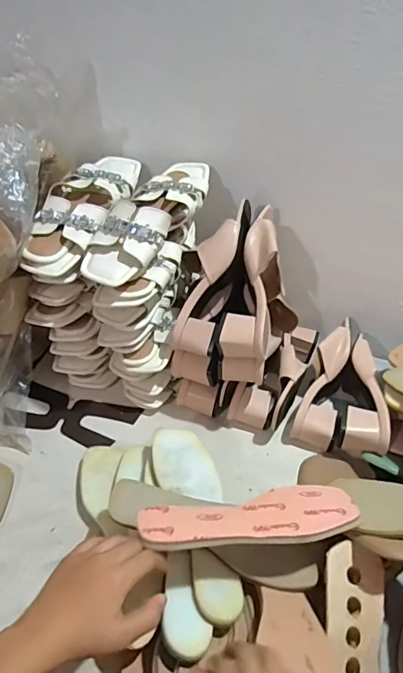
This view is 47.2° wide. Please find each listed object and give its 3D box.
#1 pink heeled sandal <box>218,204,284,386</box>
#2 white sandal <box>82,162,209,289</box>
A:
[{"bbox_3d":[0.082,-0.068,0.668,0.069,0.104,0.267,12,77,7],"label":"pink heeled sandal"},{"bbox_3d":[-0.068,-0.162,0.625,0.102,0.057,0.253,20,46,15],"label":"white sandal"}]

